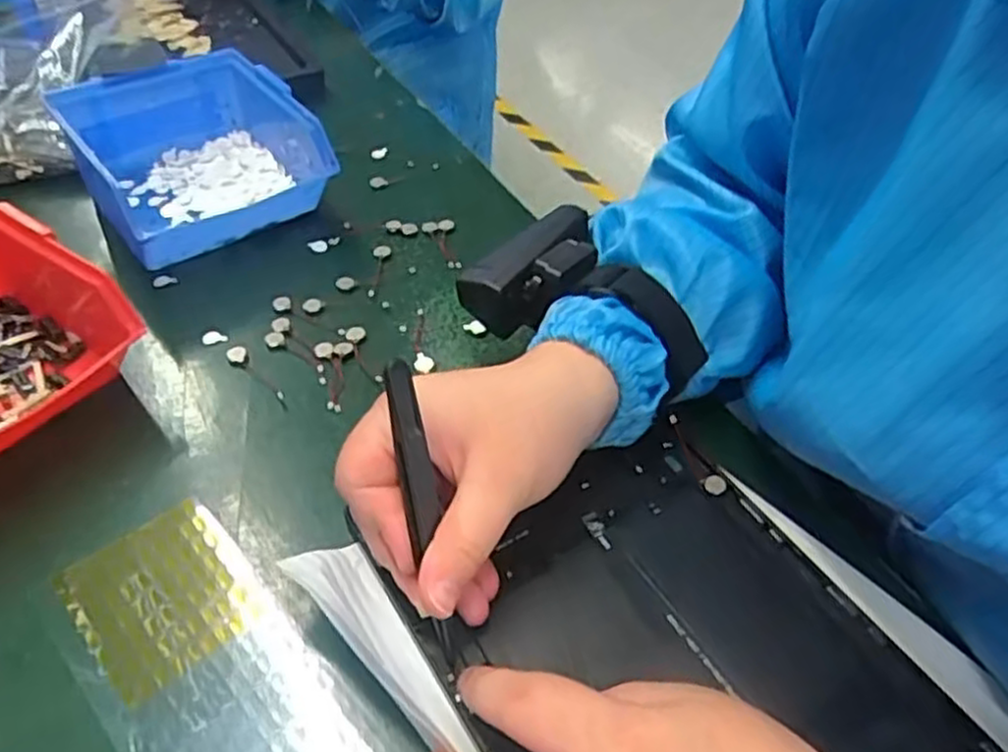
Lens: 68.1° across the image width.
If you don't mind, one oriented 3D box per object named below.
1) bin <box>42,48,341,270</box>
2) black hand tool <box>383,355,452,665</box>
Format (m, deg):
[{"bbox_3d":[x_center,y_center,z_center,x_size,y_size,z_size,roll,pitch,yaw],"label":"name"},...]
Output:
[{"bbox_3d":[-0.184,-0.131,0.452,0.122,0.064,0.128,-27,55,-26],"label":"bin"},{"bbox_3d":[-0.028,0.052,0.268,0.013,0.115,0.017,-11,12,-14],"label":"black hand tool"}]

